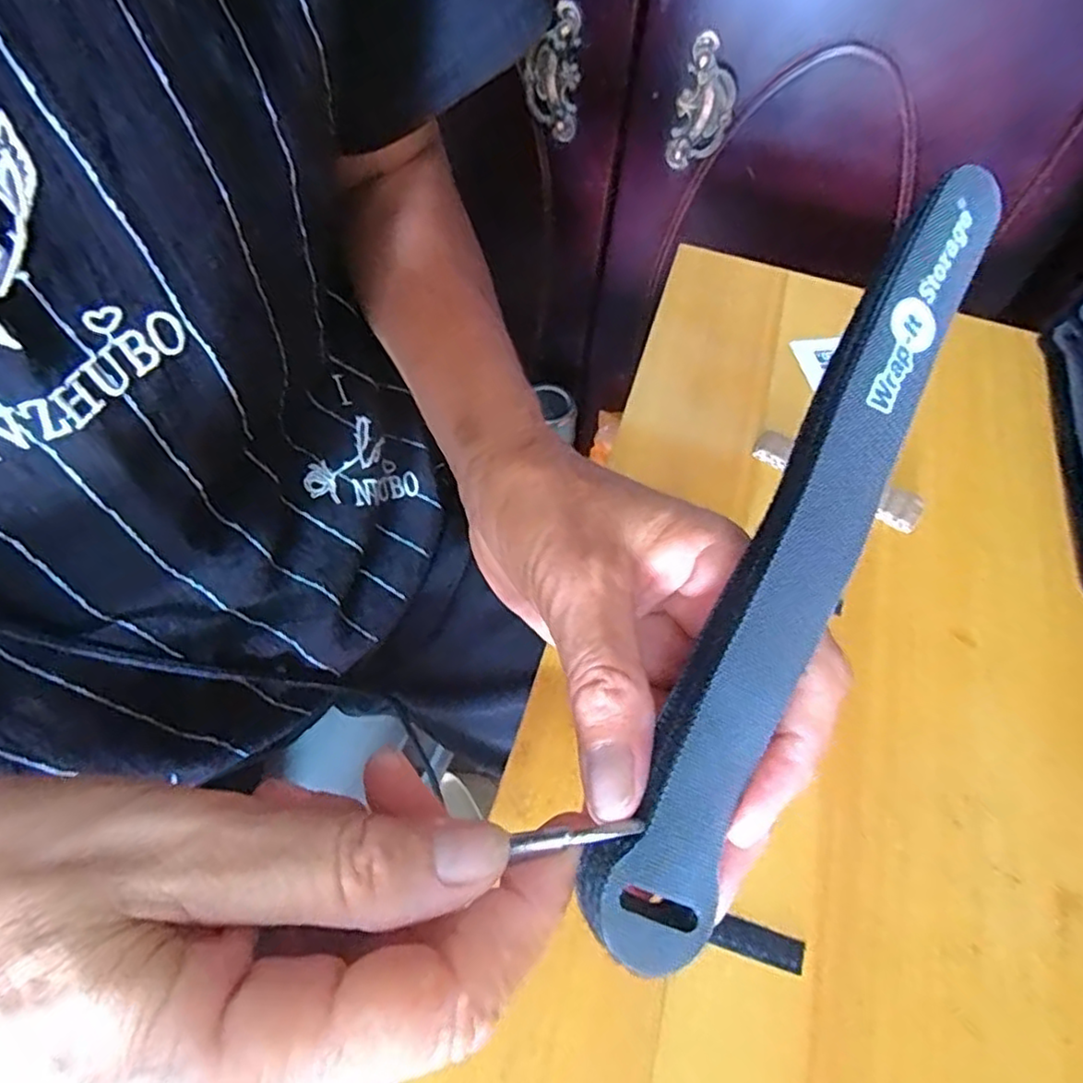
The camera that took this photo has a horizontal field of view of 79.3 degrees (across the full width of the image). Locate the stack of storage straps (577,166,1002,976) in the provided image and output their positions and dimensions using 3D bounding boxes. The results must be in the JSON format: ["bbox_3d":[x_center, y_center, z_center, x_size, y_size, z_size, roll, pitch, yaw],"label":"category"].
[{"bbox_3d":[0.061,0.000,0.151,0.024,0.015,0.194,26,82,12],"label":"stack of storage straps"}]

